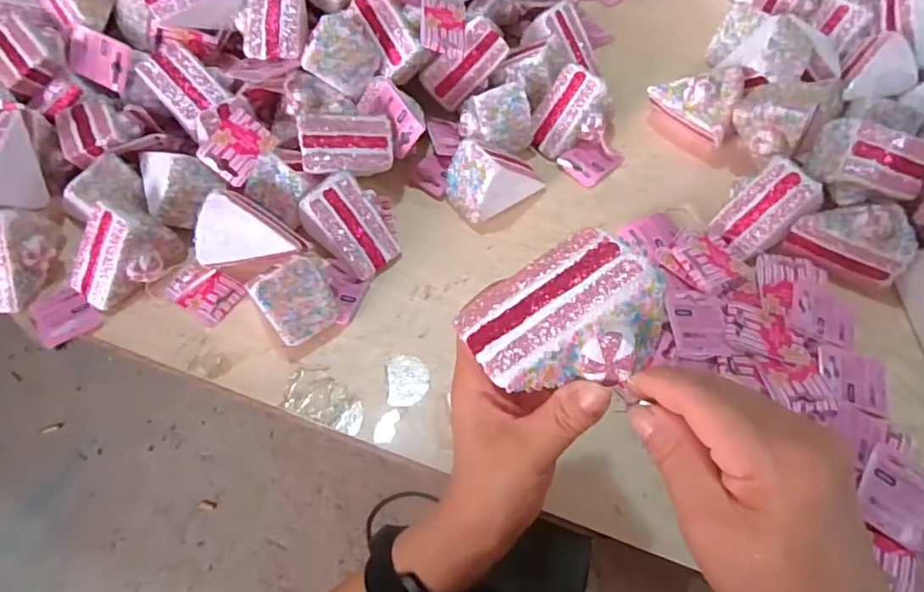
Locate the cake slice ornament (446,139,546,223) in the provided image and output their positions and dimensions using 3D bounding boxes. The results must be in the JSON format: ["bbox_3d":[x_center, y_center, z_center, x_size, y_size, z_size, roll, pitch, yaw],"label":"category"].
[{"bbox_3d":[0.034,-0.115,0.530,0.091,0.063,0.055,-19,61,-11],"label":"cake slice ornament"}]

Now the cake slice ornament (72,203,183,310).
[{"bbox_3d":[-0.300,-0.040,0.488,0.062,0.052,0.090,38,66,20],"label":"cake slice ornament"}]

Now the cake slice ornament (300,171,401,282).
[{"bbox_3d":[-0.099,-0.062,0.498,0.056,0.062,0.071,-40,67,-21],"label":"cake slice ornament"}]

